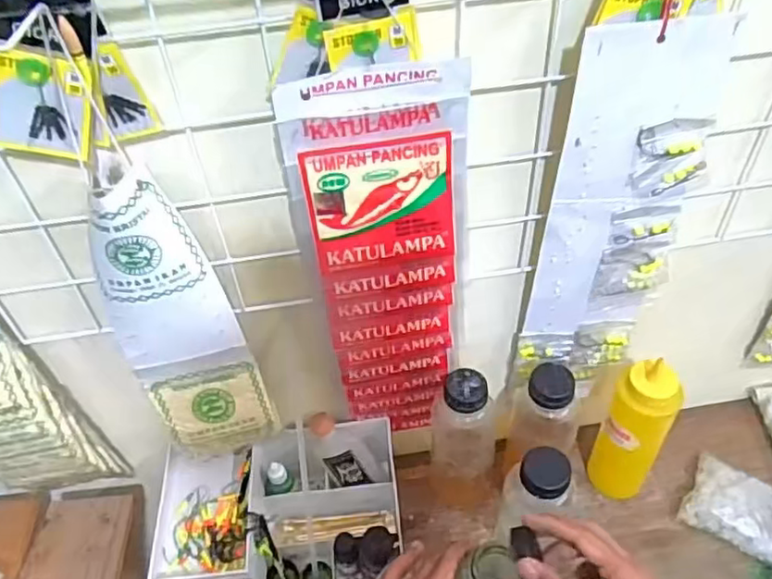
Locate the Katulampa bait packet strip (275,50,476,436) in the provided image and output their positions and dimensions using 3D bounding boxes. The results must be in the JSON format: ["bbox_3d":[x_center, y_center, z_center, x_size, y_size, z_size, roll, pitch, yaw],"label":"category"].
[{"bbox_3d":[0.003,0.003,0.508,0.111,0.375,0.028,-9,46,-4],"label":"Katulampa bait packet strip"}]

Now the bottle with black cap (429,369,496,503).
[{"bbox_3d":[0.079,0.149,0.646,0.062,0.187,0.068,6,47,9],"label":"bottle with black cap"}]

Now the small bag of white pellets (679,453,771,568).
[{"bbox_3d":[0.377,0.231,0.649,0.128,0.026,0.078,25,53,25],"label":"small bag of white pellets"}]

